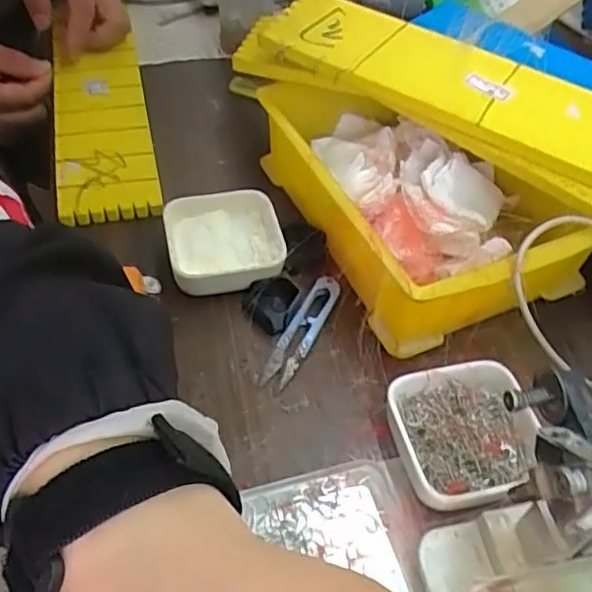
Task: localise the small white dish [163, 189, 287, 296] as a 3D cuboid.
[{"bbox_3d":[-0.053,-0.040,0.474,0.081,0.031,0.085,1,50,-2],"label":"small white dish"}]

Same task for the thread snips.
[{"bbox_3d":[0.005,0.023,0.439,0.020,0.010,0.096,23,53,16],"label":"thread snips"}]

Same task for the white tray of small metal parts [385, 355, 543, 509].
[{"bbox_3d":[0.102,0.084,0.376,0.087,0.024,0.085,-6,51,-8],"label":"white tray of small metal parts"}]

